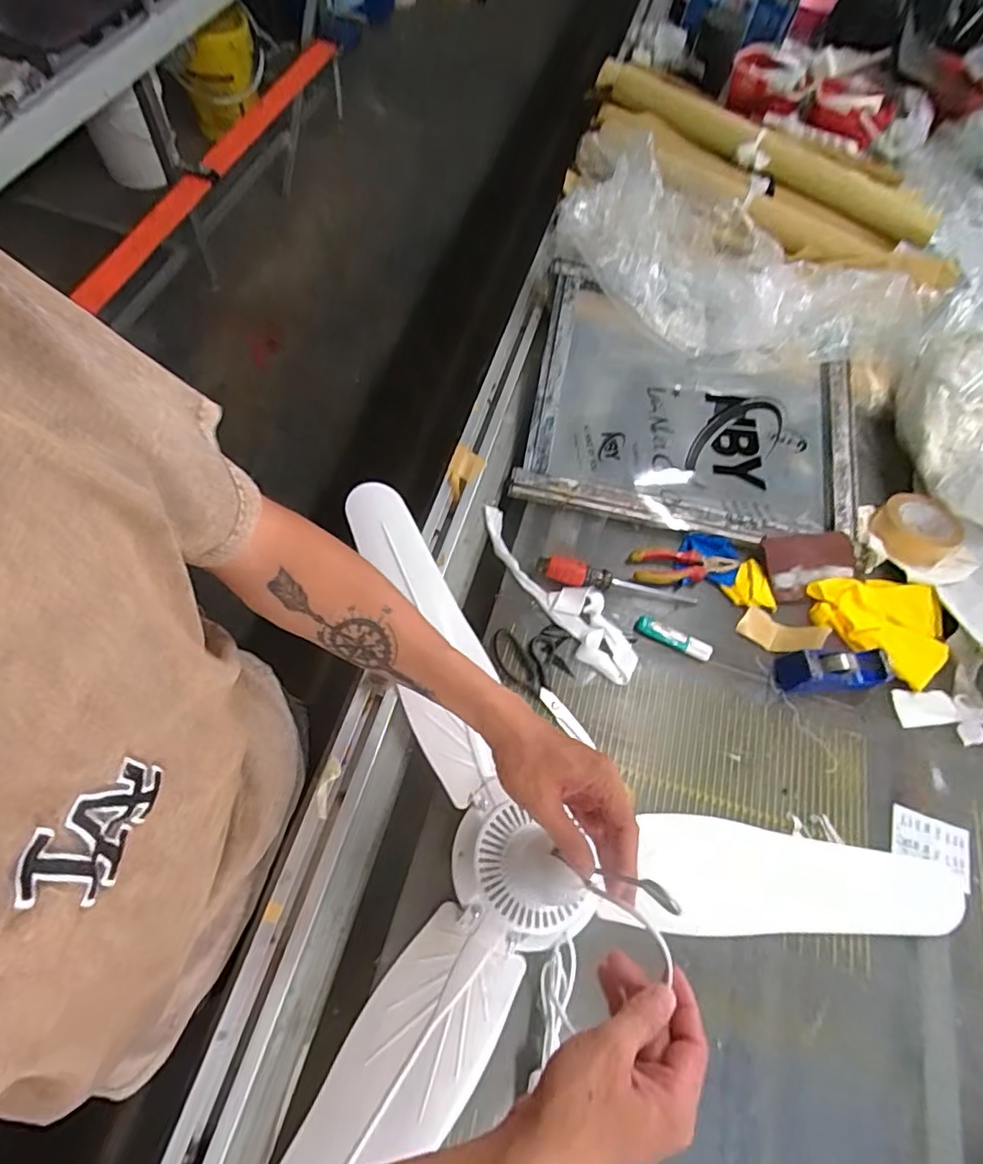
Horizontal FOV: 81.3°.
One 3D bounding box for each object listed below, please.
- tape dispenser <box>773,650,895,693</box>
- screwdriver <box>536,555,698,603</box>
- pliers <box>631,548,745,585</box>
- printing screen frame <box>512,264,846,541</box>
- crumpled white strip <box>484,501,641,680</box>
[{"bbox_3d":[0.459,0.121,0.771,0.143,0.058,0.051,0,65,-5],"label":"tape dispenser"},{"bbox_3d":[0.178,-0.002,0.807,0.228,0.032,0.030,10,64,-2],"label":"screwdriver"},{"bbox_3d":[0.283,-0.020,0.839,0.155,0.012,0.055,5,64,-5],"label":"pliers"},{"bbox_3d":[0.327,-0.271,0.922,0.525,0.050,0.421,14,64,0],"label":"printing screen frame"},{"bbox_3d":[0.092,0.004,0.799,0.079,0.026,0.308,-30,71,-19],"label":"crumpled white strip"}]

